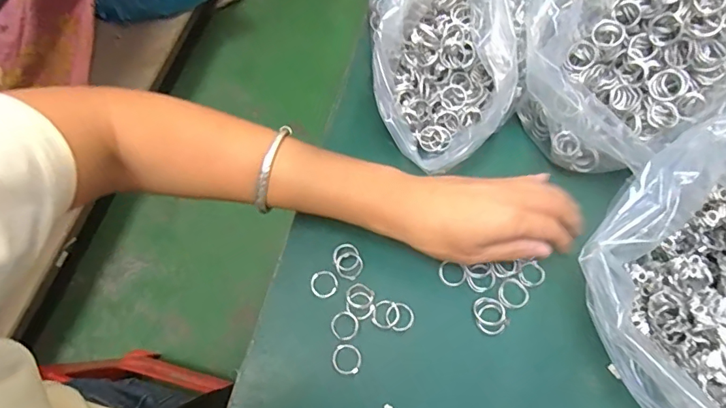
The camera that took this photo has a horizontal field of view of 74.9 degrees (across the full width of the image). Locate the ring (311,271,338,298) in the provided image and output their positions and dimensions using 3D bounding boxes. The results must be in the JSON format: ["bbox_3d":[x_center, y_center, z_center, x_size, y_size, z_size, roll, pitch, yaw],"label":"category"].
[{"bbox_3d":[-0.030,0.062,0.365,0.020,0.004,0.021,0,69,1],"label":"ring"}]

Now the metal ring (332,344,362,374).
[{"bbox_3d":[-0.012,0.113,0.345,0.021,0.004,0.020,0,69,1],"label":"metal ring"}]

